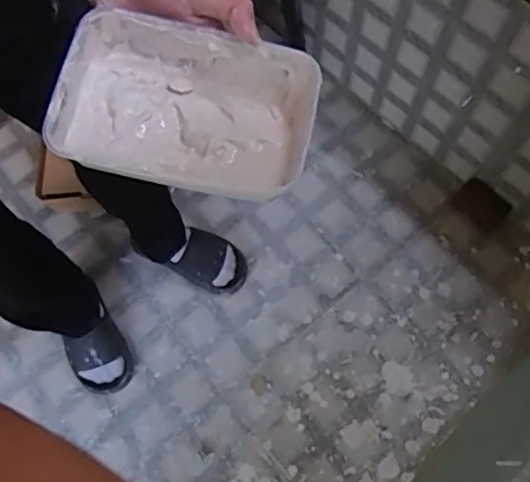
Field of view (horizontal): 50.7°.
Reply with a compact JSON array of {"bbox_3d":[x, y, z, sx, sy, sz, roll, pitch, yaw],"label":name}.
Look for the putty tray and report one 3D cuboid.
[{"bbox_3d":[-0.051,-0.095,0.387,0.172,0.049,0.116,12,66,-8],"label":"putty tray"}]

